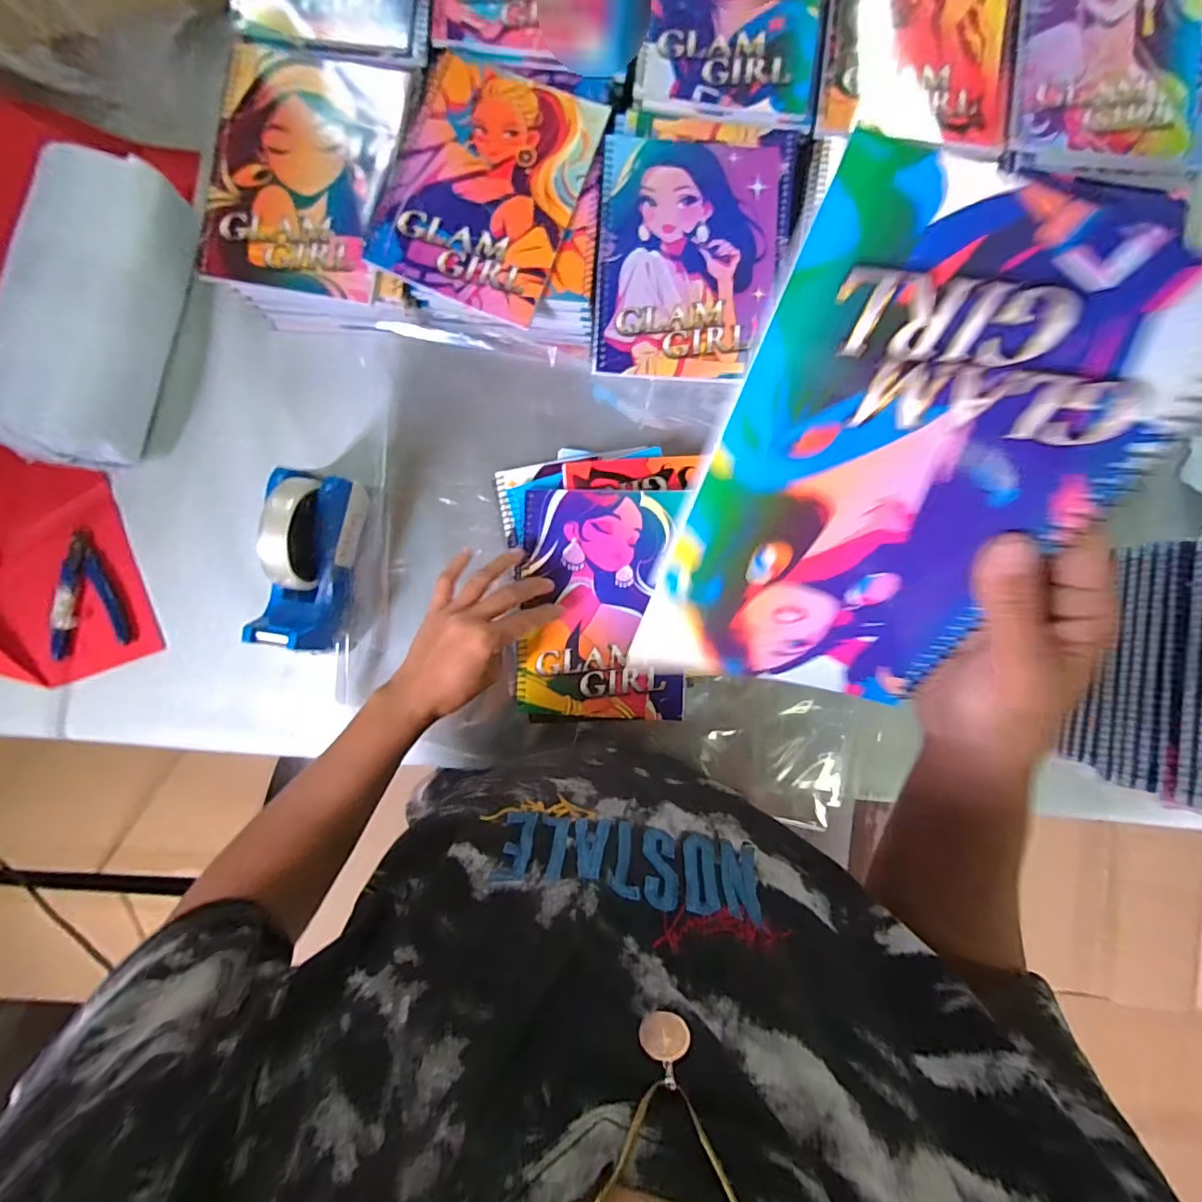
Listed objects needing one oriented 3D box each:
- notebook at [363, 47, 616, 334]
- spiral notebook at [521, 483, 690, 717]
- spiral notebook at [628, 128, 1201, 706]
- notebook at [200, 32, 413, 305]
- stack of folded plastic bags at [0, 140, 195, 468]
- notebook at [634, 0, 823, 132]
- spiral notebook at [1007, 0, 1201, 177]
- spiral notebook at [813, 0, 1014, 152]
[{"bbox_3d":[-0.096,-0.346,0.437,0.150,0.009,0.193,21,90,0],"label":"notebook"},{"bbox_3d":[0.001,0.002,0.460,0.139,0.010,0.196,2,90,0],"label":"spiral notebook"},{"bbox_3d":[0.105,-0.032,0.199,0.143,0.009,0.195,10,131,-11],"label":"spiral notebook"},{"bbox_3d":[-0.249,-0.362,0.439,0.148,0.012,0.203,10,90,0],"label":"notebook"},{"bbox_3d":[-0.440,-0.245,0.461,0.085,0.087,0.256,18,91,1],"label":"stack of folded plastic bags"},{"bbox_3d":[0.112,-0.513,0.445,0.149,0.010,0.208,5,90,0],"label":"notebook"},{"bbox_3d":[0.427,-0.476,0.441,0.152,0.018,0.214,4,90,0],"label":"spiral notebook"},{"bbox_3d":[0.269,-0.487,0.444,0.156,0.011,0.194,5,90,0],"label":"spiral notebook"}]

